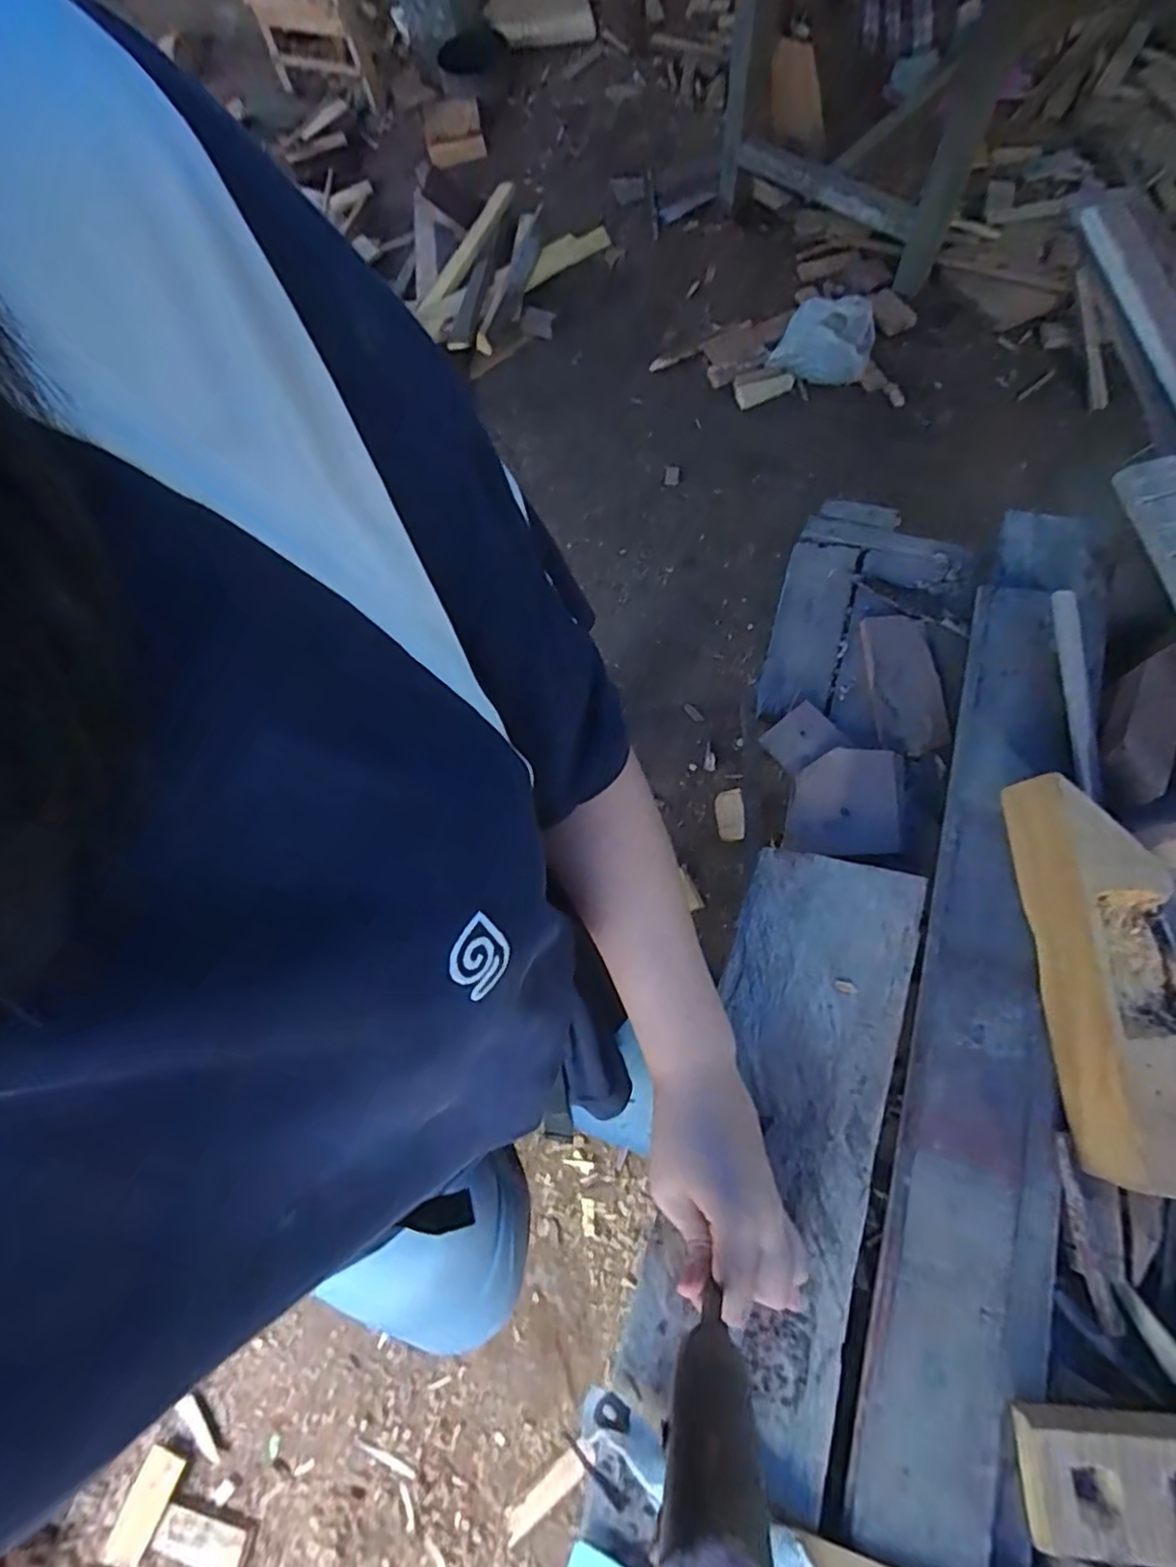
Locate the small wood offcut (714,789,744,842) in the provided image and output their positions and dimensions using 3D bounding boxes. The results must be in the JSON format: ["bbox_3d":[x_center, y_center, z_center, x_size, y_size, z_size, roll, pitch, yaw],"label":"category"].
[{"bbox_3d":[0.242,0.053,1.111,0.044,0.023,0.099,1,51,3],"label":"small wood offcut"}]

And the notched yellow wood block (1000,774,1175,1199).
[{"bbox_3d":[0.317,0.114,0.390,0.076,0.054,0.239,-5,72,3],"label":"notched yellow wood block"}]

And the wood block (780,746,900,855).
[{"bbox_3d":[0.199,0.013,0.510,0.078,0.018,0.089,9,72,5],"label":"wood block"}]

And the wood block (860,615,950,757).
[{"bbox_3d":[0.267,-0.087,0.550,0.057,0.018,0.127,-3,73,4],"label":"wood block"}]

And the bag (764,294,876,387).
[{"bbox_3d":[0.517,-0.953,1.385,0.194,0.107,0.189,32,78,13],"label":"bag"}]

